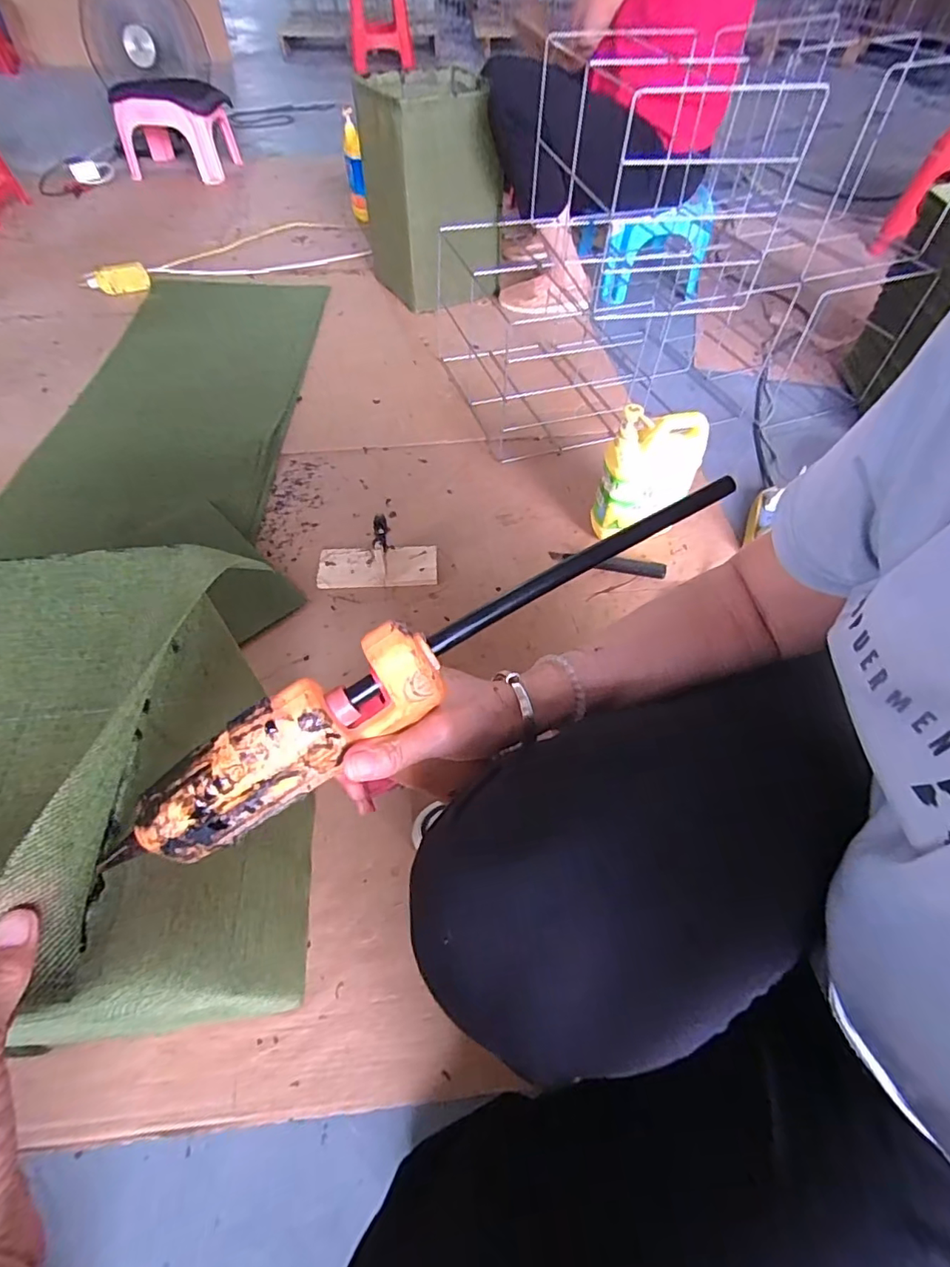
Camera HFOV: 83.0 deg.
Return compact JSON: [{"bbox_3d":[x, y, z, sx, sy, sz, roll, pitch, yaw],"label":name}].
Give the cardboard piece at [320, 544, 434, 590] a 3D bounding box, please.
[{"bbox_3d":[-0.162,-0.114,0.907,0.194,0.016,0.076,-2,72,-5],"label":"cardboard piece"}]

